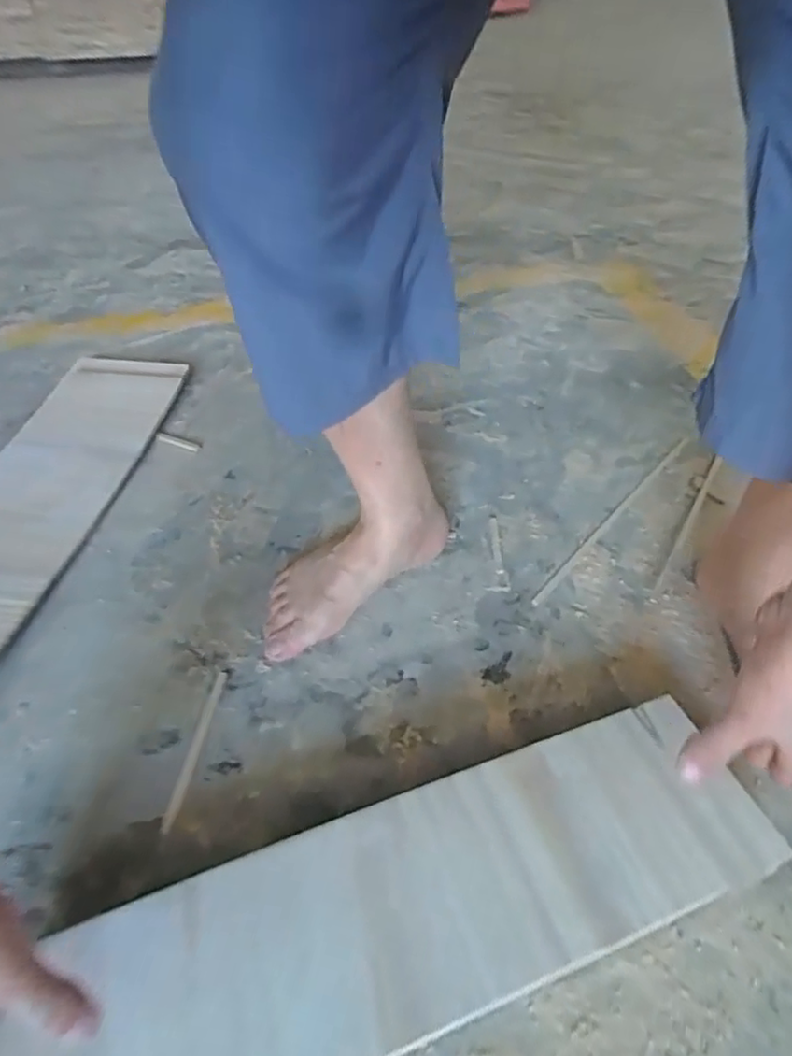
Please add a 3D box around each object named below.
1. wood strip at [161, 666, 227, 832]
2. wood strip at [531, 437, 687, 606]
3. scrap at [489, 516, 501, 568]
[{"bbox_3d":[-0.188,0.205,0.594,0.011,0.004,0.157,5,47,6],"label":"wood strip"},{"bbox_3d":[0.282,-0.021,0.799,0.012,0.004,0.379,33,55,28],"label":"wood strip"},{"bbox_3d":[0.121,0.015,0.769,0.011,0.005,0.087,1,46,2],"label":"scrap"}]

